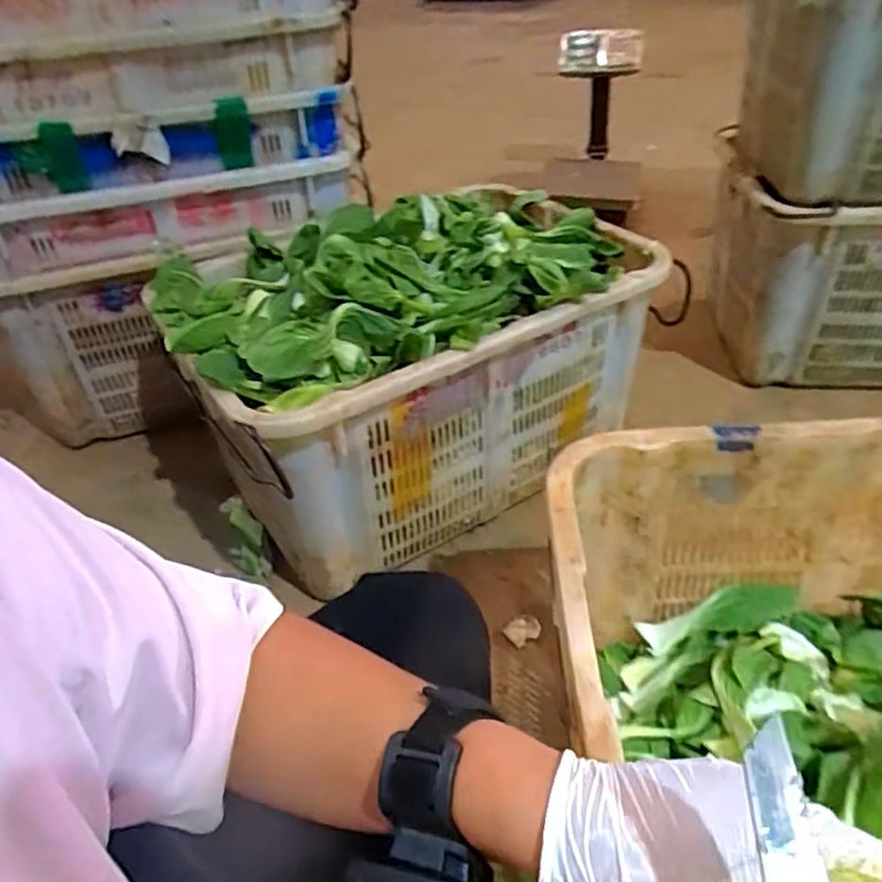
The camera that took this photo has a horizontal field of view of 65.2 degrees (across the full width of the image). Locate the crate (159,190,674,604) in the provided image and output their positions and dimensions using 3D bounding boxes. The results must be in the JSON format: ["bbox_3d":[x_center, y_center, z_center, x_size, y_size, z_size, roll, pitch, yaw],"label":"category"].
[{"bbox_3d":[-0.047,-0.136,1.073,0.651,0.339,0.463,-24,43,-23],"label":"crate"}]

